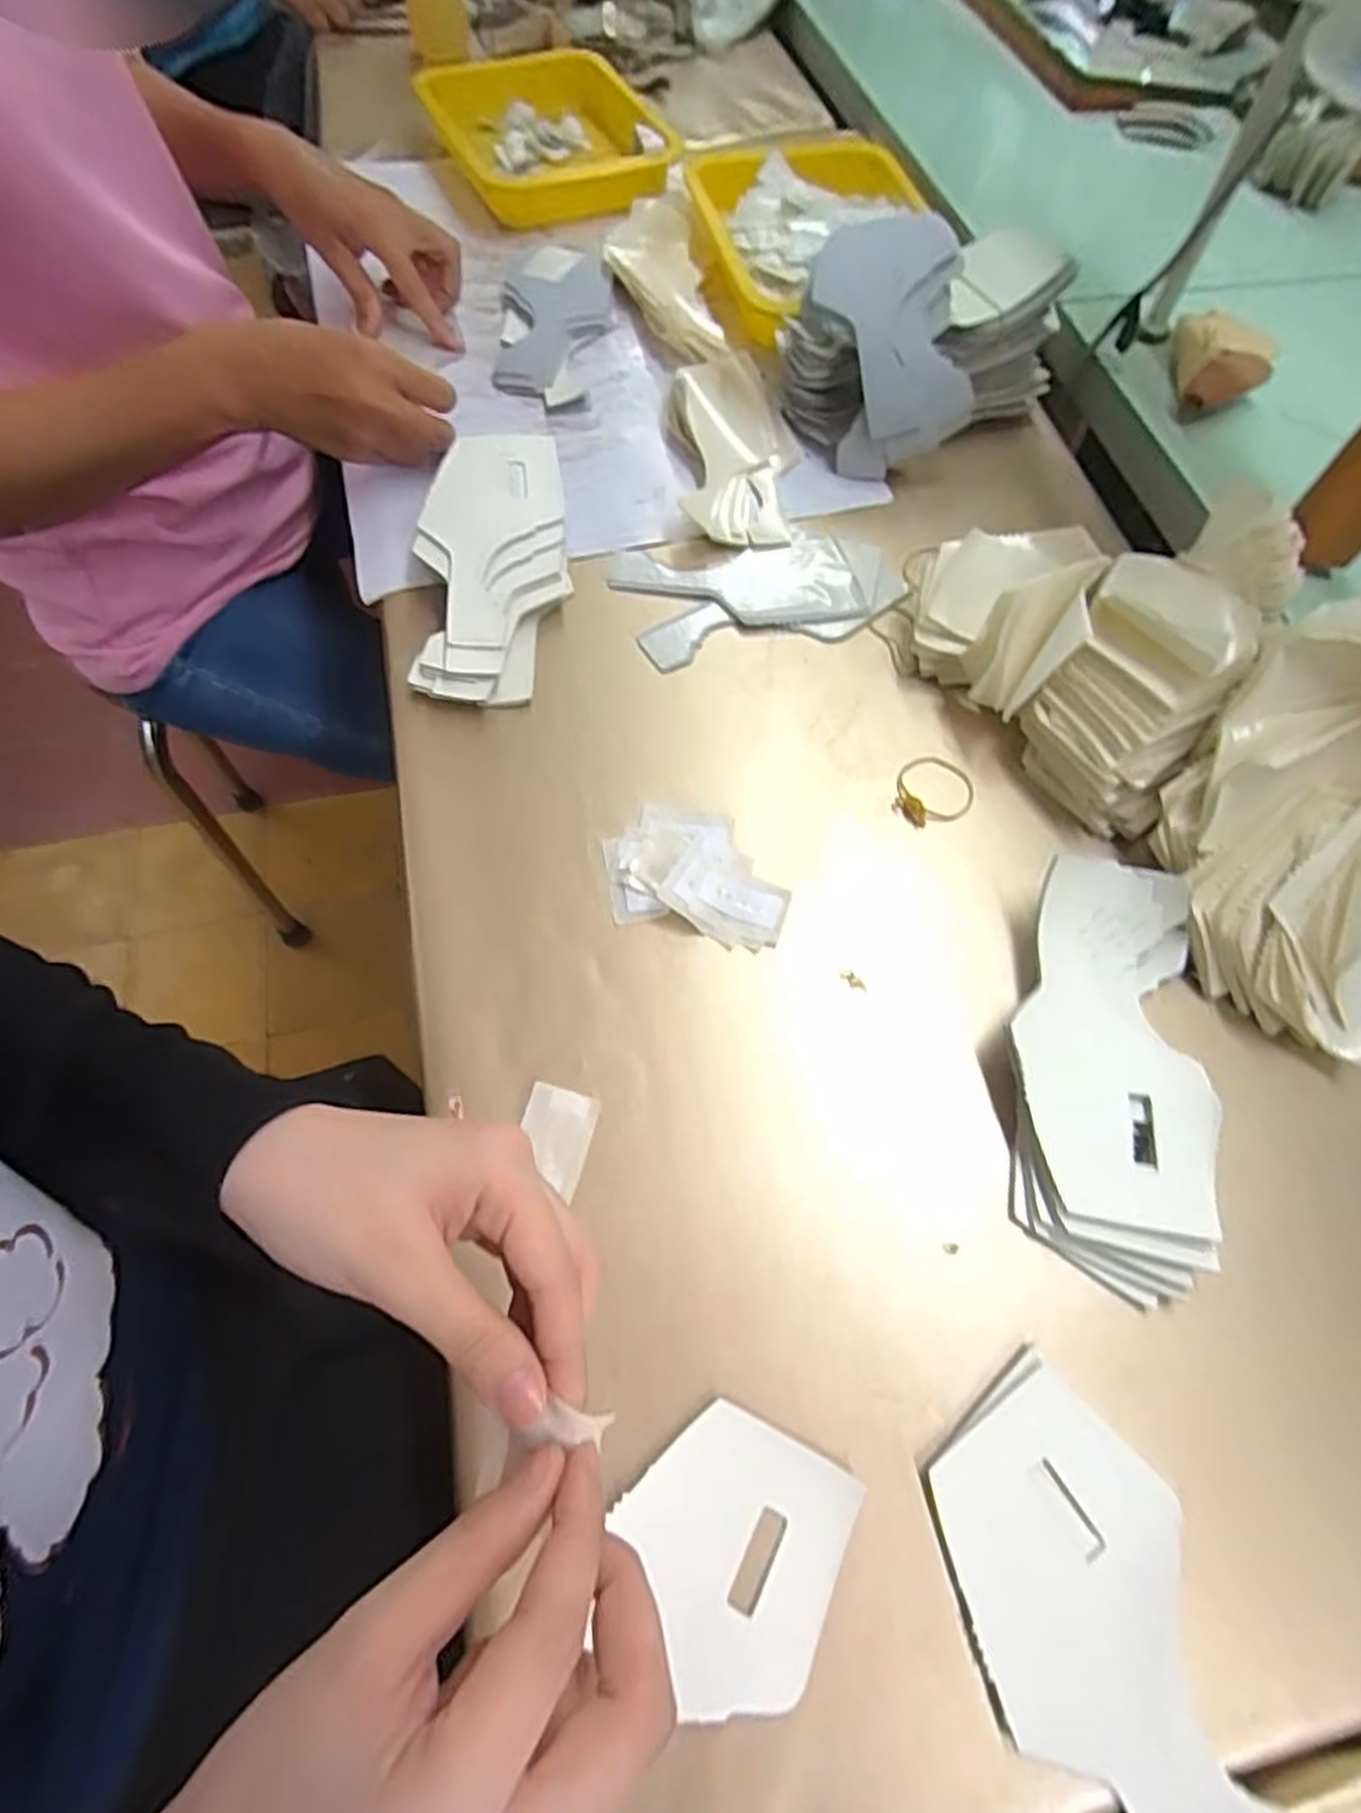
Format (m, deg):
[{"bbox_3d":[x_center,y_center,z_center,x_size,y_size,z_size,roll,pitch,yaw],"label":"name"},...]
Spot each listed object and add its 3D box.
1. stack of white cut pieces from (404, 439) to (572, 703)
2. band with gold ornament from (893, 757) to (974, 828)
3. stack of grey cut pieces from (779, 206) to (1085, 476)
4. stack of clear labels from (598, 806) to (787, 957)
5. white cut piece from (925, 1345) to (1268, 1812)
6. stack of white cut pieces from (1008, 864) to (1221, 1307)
[{"bbox_3d":[-0.121,-0.227,0.526,0.103,0.037,0.206,-3,65,-2],"label":"stack of white cut pieces"},{"bbox_3d":[0.153,-0.070,0.475,0.045,0.010,0.051,17,66,7],"label":"band with gold ornament"},{"bbox_3d":[0.175,-0.416,0.580,0.175,0.118,0.142,-29,68,-13],"label":"stack of grey cut pieces"},{"bbox_3d":[0.009,-0.021,0.444,0.103,0.014,0.076,12,65,5],"label":"stack of clear labels"},{"bbox_3d":[0.164,0.279,0.297,0.098,0.022,0.186,-14,66,-7],"label":"white cut piece"},{"bbox_3d":[0.211,0.077,0.391,0.089,0.035,0.200,7,65,3],"label":"stack of white cut pieces"}]

